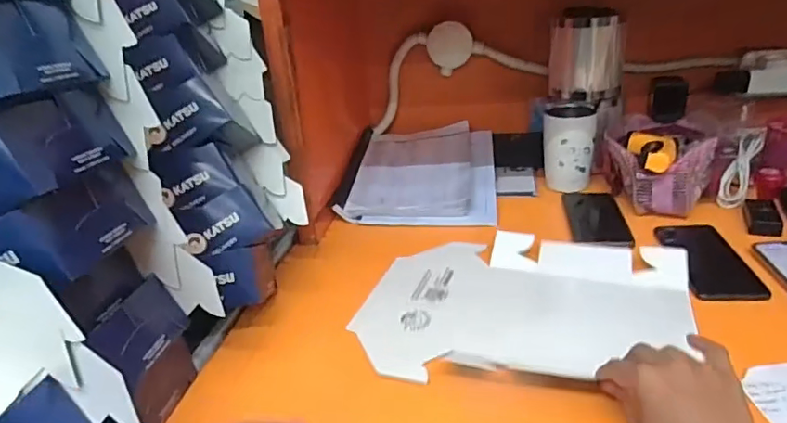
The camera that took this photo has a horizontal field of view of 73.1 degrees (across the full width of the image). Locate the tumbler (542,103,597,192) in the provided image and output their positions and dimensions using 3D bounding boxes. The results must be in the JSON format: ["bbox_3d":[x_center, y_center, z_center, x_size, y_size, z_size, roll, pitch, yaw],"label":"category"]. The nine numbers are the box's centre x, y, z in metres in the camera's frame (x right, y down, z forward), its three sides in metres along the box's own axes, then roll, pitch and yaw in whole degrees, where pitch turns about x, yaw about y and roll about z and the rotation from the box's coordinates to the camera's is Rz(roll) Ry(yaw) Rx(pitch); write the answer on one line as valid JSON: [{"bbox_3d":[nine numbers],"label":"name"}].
[{"bbox_3d":[0.282,-0.102,0.853,0.077,0.125,0.073,1,25,16],"label":"tumbler"}]

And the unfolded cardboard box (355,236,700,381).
[{"bbox_3d":[0.145,0.093,0.589,0.349,0.026,0.251,-1,24,11],"label":"unfolded cardboard box"}]

